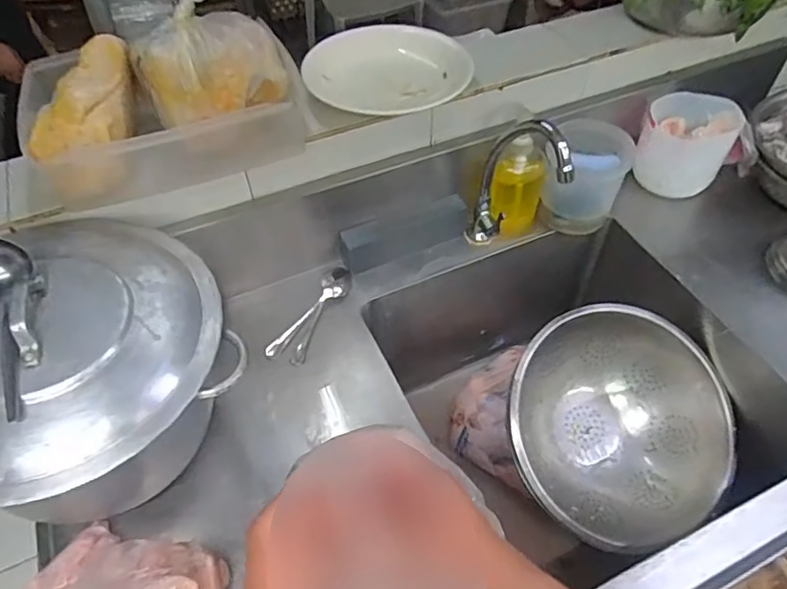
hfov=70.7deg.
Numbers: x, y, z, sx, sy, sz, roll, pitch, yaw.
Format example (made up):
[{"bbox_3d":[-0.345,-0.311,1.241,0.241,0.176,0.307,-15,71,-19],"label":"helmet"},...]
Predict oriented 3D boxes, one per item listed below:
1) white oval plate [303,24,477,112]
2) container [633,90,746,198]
[{"bbox_3d":[-0.011,-0.345,0.852,0.253,0.128,0.034,-6,13,5],"label":"white oval plate"},{"bbox_3d":[0.542,-0.277,1.037,0.152,0.142,0.157,19,54,16],"label":"container"}]

